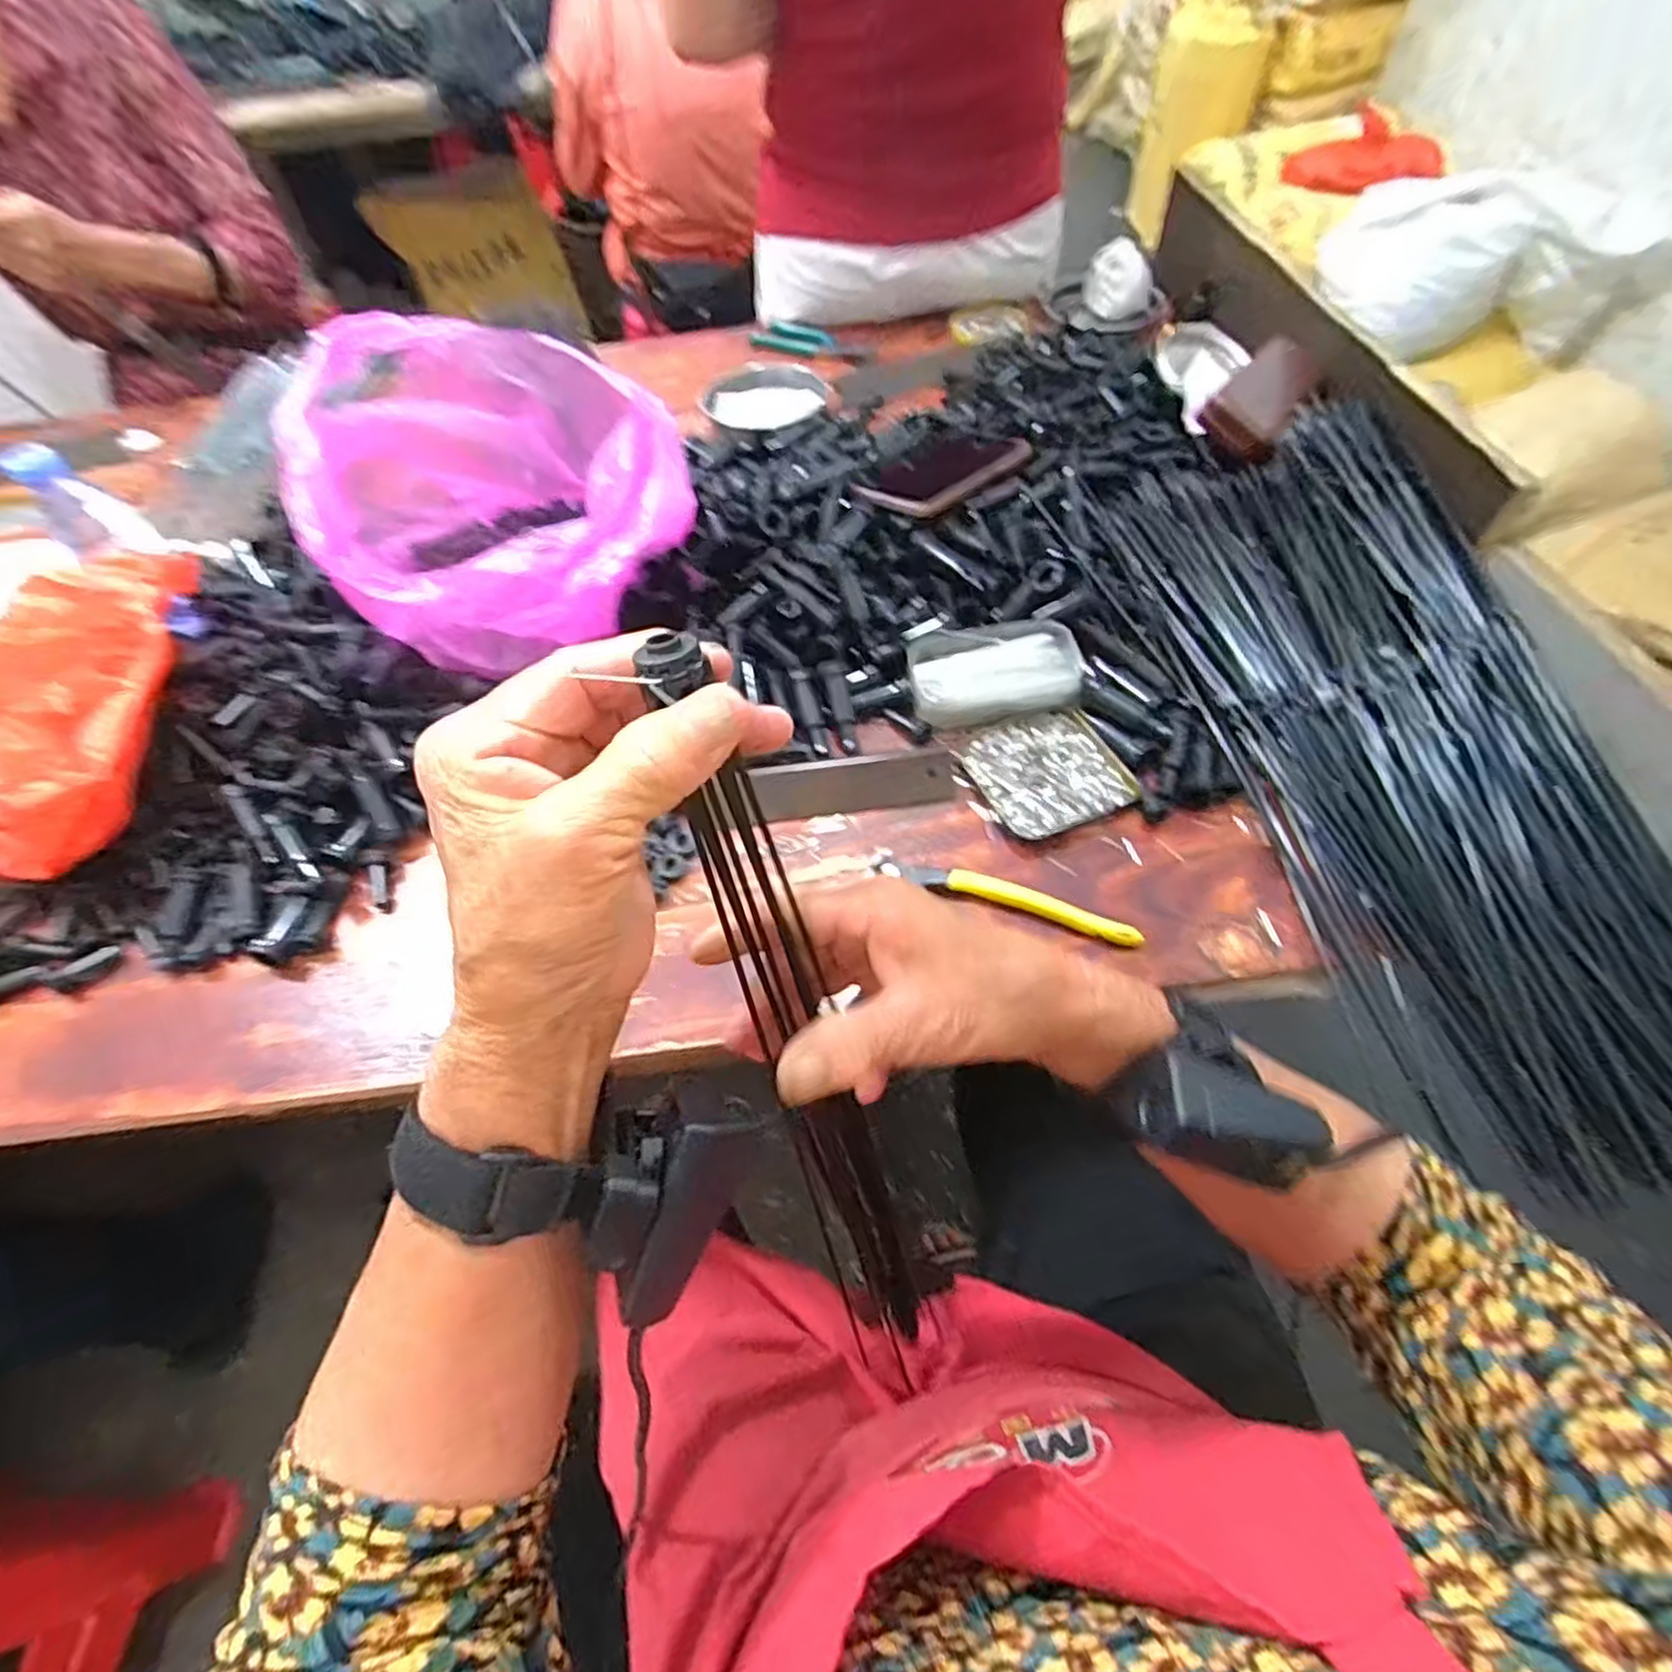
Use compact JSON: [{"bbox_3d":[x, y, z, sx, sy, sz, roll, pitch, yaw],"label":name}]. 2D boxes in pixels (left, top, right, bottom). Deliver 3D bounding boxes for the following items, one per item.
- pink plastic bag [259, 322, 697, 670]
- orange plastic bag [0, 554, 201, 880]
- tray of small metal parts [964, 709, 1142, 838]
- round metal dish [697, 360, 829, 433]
[{"bbox_3d":[-0.237,-0.254,0.554,0.246,0.133,0.238,-17,57,-7],"label":"pink plastic bag"},{"bbox_3d":[-0.529,-0.103,0.525,0.160,0.079,0.248,6,57,9],"label":"orange plastic bag"},{"bbox_3d":[0.147,-0.046,0.530,0.095,0.010,0.093,-22,58,-10],"label":"tray of small metal parts"},{"bbox_3d":[-0.075,-0.455,0.791,0.117,0.032,0.108,-2,57,3],"label":"round metal dish"}]

